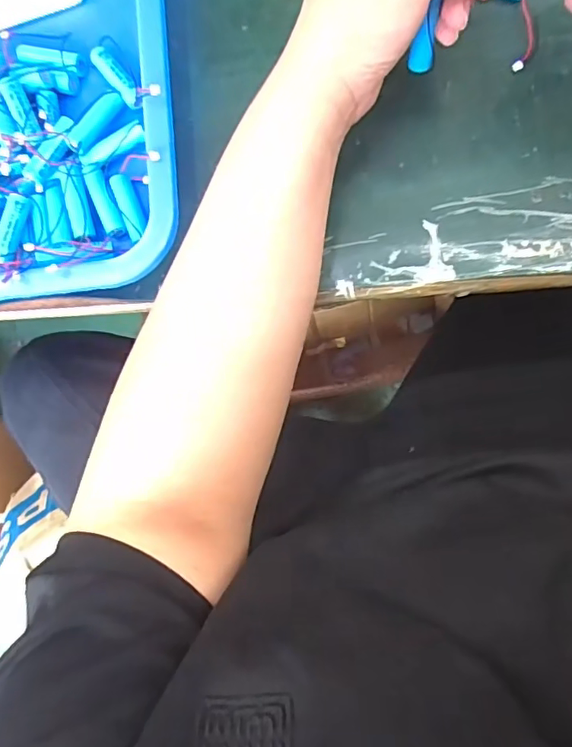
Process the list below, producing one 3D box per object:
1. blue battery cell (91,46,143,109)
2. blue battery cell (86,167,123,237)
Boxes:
[{"bbox_3d":[-0.117,-0.205,0.367,0.014,0.013,0.050,-39,85,3],"label":"blue battery cell"},{"bbox_3d":[-0.123,-0.117,0.365,0.013,0.013,0.050,-22,90,6],"label":"blue battery cell"}]

